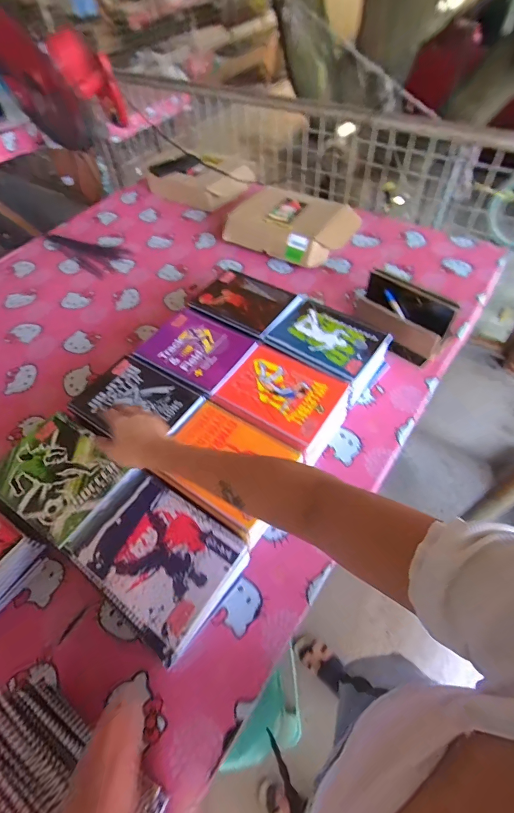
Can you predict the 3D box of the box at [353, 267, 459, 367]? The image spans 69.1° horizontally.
[{"bbox_3d":[0.306,-0.192,0.800,0.063,0.126,0.200,-37,60,-21],"label":"box"}]

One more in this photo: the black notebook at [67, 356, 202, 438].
[{"bbox_3d":[-0.216,-0.008,0.676,0.208,0.008,0.151,26,60,21],"label":"black notebook"}]

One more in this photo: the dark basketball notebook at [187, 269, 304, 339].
[{"bbox_3d":[-0.023,-0.231,0.800,0.205,0.015,0.158,28,61,22],"label":"dark basketball notebook"}]

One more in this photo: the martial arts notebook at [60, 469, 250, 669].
[{"bbox_3d":[-0.140,0.202,0.524,0.219,0.013,0.166,30,62,23],"label":"martial arts notebook"}]

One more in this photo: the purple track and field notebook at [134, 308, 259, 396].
[{"bbox_3d":[-0.120,-0.120,0.739,0.203,0.006,0.157,28,61,22],"label":"purple track and field notebook"}]

